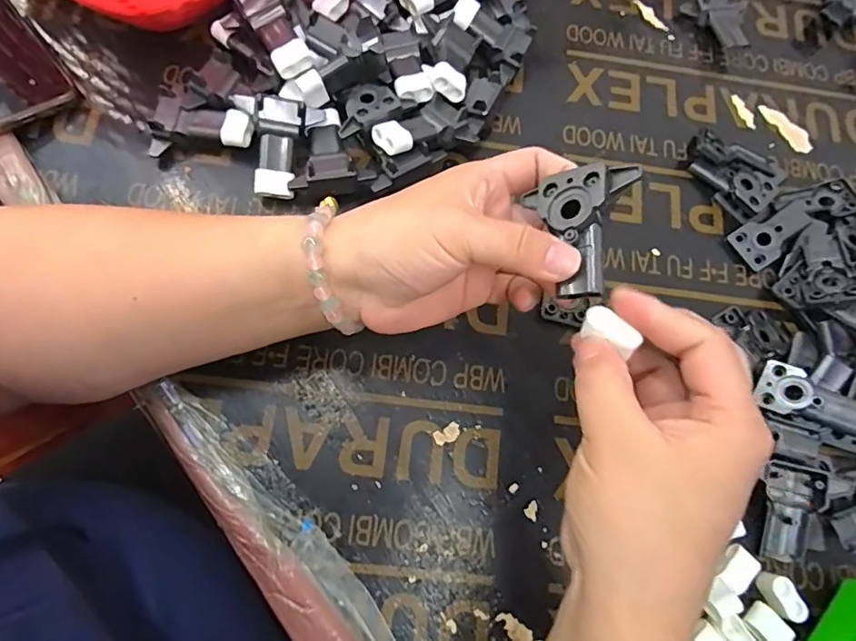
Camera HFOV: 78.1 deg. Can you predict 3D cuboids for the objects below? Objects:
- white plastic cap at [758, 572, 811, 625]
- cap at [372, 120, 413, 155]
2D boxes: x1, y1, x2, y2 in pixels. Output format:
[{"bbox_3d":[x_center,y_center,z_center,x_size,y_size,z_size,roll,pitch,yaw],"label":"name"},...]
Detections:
[{"bbox_3d":[0.213,0.167,0.317,0.015,0.016,0.026,-30,78,-13],"label":"white plastic cap"},{"bbox_3d":[-0.024,-0.123,0.353,0.019,0.008,0.026,-34,79,-14],"label":"cap"}]

